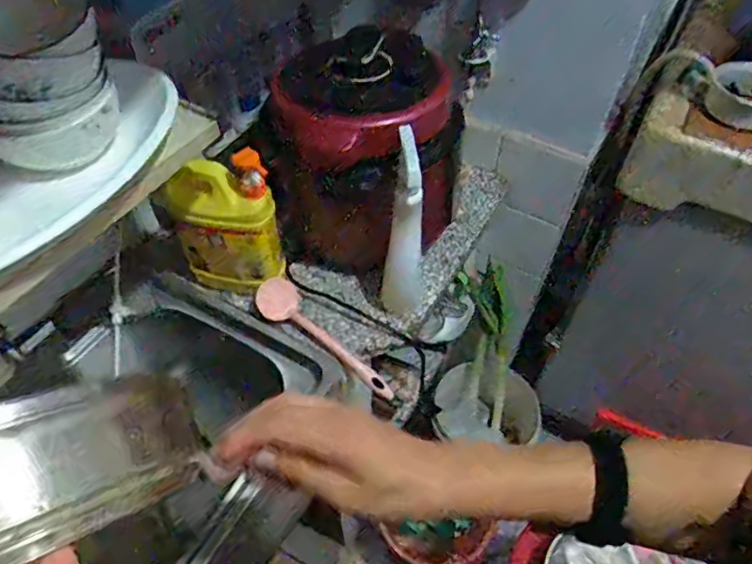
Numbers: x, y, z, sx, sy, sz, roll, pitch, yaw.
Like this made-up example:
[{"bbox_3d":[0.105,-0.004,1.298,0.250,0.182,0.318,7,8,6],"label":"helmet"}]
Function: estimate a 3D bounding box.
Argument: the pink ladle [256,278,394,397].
[{"bbox_3d":[-0.073,0.084,0.813,0.242,0.028,0.055,41,59,10],"label":"pink ladle"}]

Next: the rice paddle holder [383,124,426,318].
[{"bbox_3d":[0.044,-0.063,0.754,0.053,0.299,0.052,14,52,9],"label":"rice paddle holder"}]

